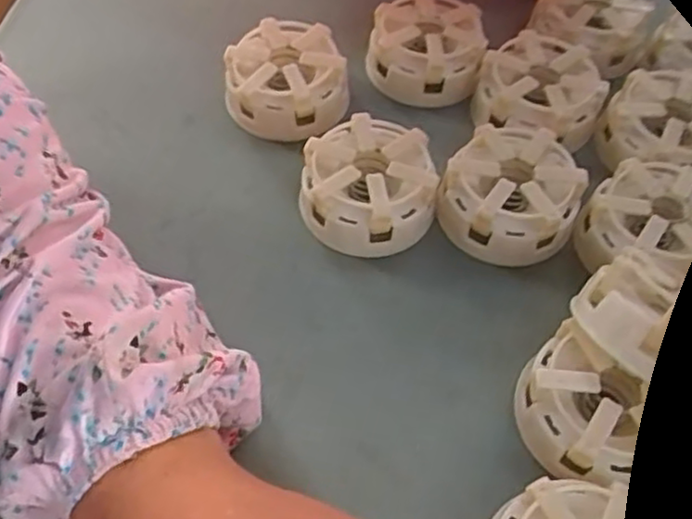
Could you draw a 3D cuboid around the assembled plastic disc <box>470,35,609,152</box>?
[{"bbox_3d":[0.107,-0.092,0.381,0.069,0.027,0.070,0,56,0],"label":"assembled plastic disc"}]

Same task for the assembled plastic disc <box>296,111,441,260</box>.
[{"bbox_3d":[0.012,-0.037,0.340,0.065,0.034,0.062,0,57,-1],"label":"assembled plastic disc"}]

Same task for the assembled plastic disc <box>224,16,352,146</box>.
[{"bbox_3d":[-0.032,-0.098,0.378,0.065,0.030,0.064,-6,57,-5],"label":"assembled plastic disc"}]

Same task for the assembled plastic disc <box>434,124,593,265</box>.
[{"bbox_3d":[0.082,-0.032,0.339,0.062,0.030,0.065,0,57,-1],"label":"assembled plastic disc"}]

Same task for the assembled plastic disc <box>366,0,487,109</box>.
[{"bbox_3d":[0.047,-0.124,0.403,0.064,0.031,0.064,0,57,-1],"label":"assembled plastic disc"}]

